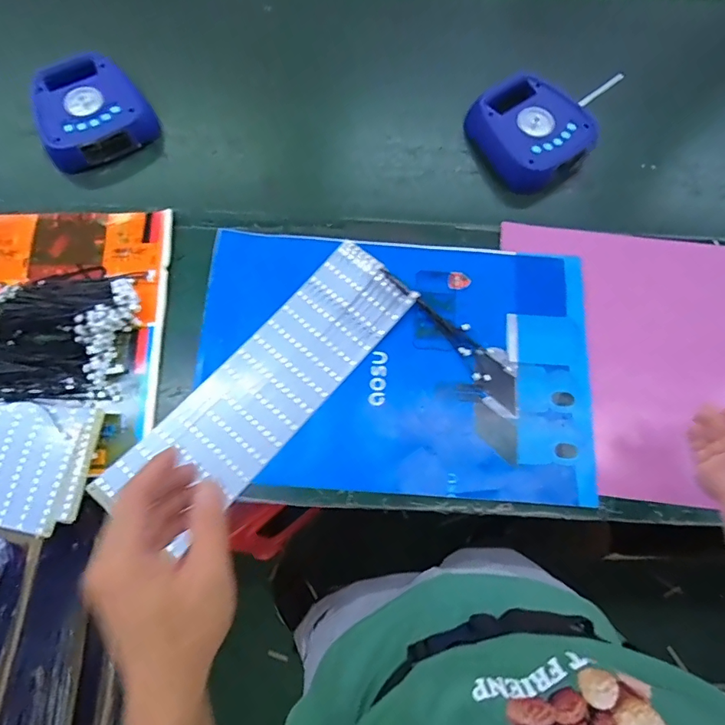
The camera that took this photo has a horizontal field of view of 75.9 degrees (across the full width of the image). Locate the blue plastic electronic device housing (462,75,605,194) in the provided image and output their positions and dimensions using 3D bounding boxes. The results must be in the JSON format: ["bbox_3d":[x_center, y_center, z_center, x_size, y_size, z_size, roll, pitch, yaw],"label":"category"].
[{"bbox_3d":[0.256,-0.357,0.719,0.146,0.062,0.172,-40,78,-10],"label":"blue plastic electronic device housing"}]

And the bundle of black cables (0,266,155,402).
[{"bbox_3d":[-0.399,-0.045,0.599,0.211,0.033,0.194,-1,74,0],"label":"bundle of black cables"}]

